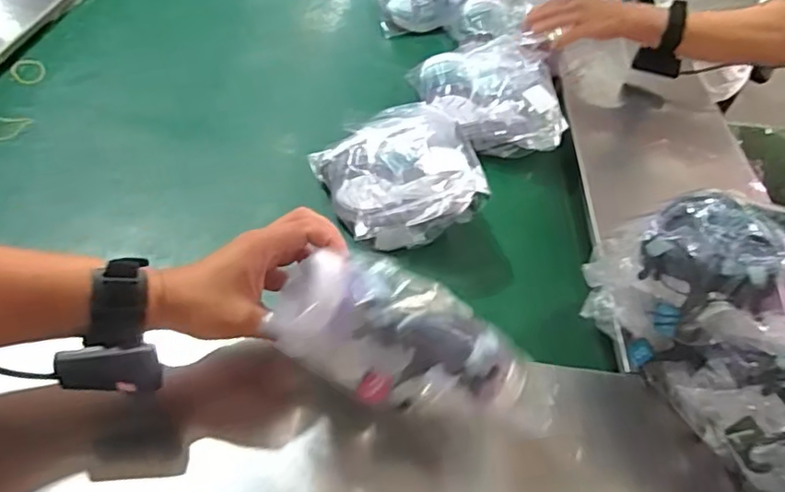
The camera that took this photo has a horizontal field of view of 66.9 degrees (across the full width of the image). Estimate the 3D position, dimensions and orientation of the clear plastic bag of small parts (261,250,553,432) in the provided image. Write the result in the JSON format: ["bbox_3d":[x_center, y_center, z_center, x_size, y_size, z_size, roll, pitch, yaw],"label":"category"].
[{"bbox_3d":[0.023,0.069,0.426,0.210,0.072,0.074,25,44,-10],"label":"clear plastic bag of small parts"}]

